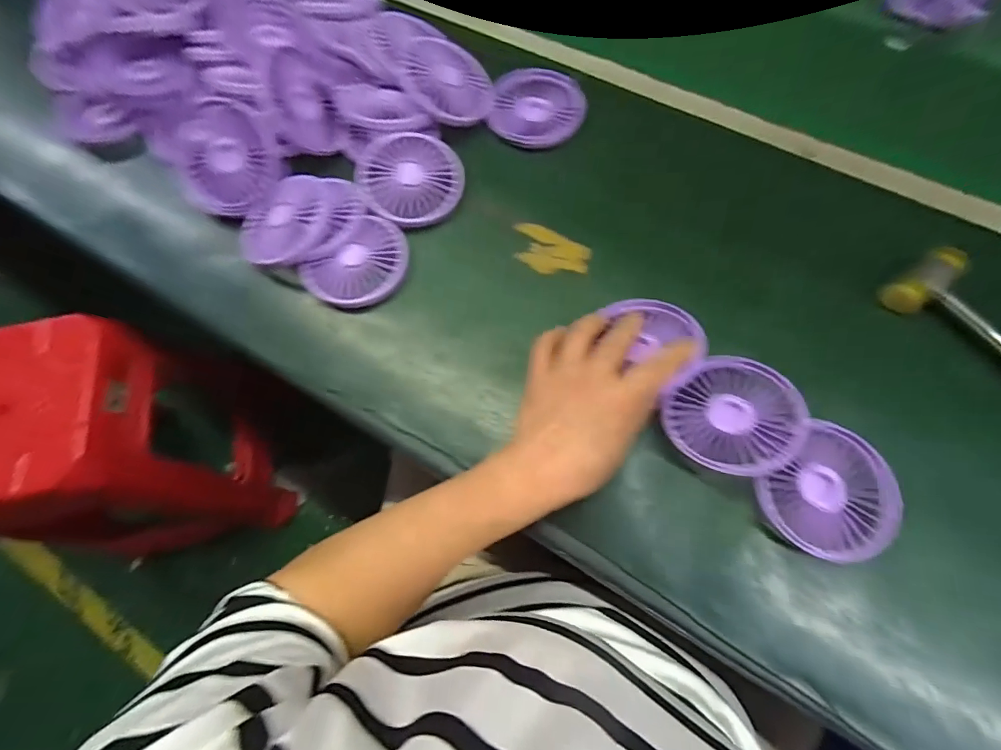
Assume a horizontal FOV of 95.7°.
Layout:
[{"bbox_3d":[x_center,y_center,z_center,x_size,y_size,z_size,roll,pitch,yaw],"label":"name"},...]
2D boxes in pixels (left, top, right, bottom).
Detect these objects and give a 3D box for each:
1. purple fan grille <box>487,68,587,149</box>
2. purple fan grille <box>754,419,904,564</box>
[{"bbox_3d":[0.038,-0.261,0.435,0.085,0.018,0.090,11,71,6],"label":"purple fan grille"},{"bbox_3d":[0.219,0.083,0.303,0.082,0.024,0.078,-1,70,2],"label":"purple fan grille"}]

